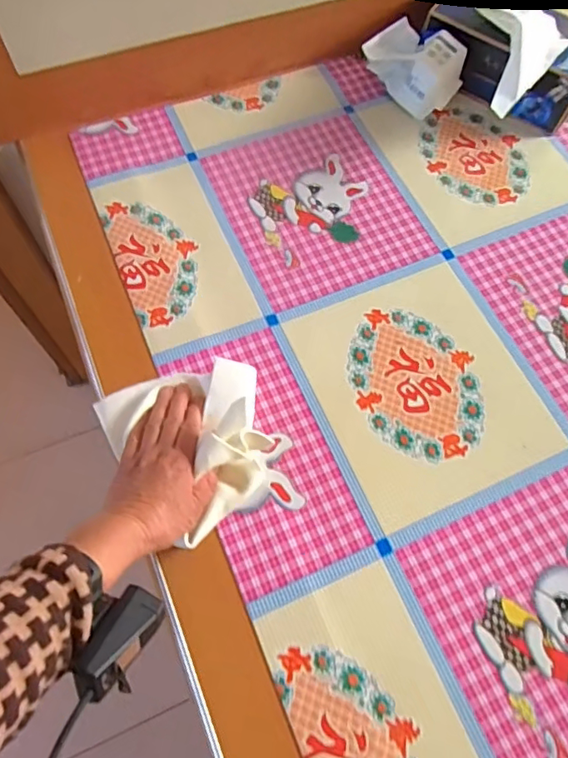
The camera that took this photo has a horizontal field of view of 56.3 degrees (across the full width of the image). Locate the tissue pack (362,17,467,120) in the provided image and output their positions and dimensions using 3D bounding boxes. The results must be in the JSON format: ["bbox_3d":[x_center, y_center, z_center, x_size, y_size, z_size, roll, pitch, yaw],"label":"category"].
[{"bbox_3d":[0.183,-0.431,0.726,0.075,0.087,0.137,-32,70,-15],"label":"tissue pack"}]

